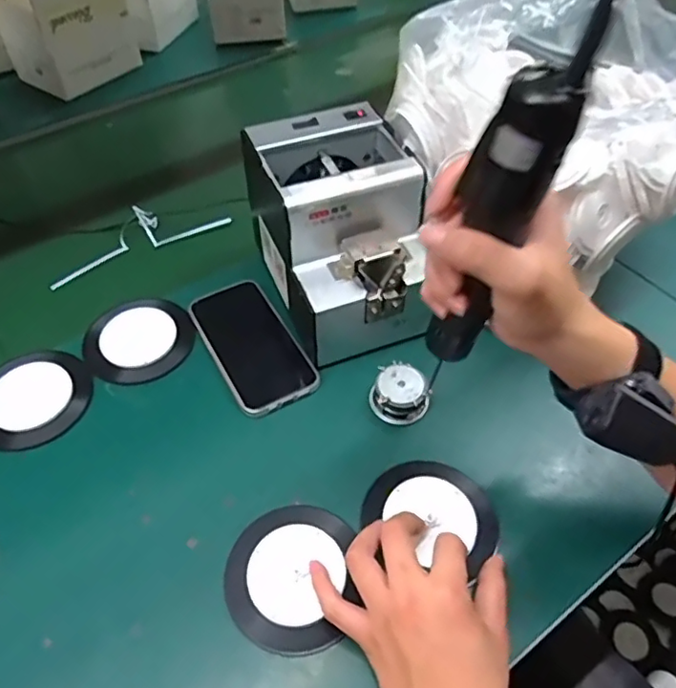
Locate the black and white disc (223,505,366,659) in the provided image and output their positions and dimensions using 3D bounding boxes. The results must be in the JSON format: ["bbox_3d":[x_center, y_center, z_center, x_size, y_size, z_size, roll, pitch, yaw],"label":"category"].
[{"bbox_3d":[-0.033,0.164,0.419,0.091,0.010,0.102,-13,53,-11],"label":"black and white disc"}]

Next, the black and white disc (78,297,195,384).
[{"bbox_3d":[-0.183,-0.005,0.548,0.087,0.012,0.095,0,51,-1],"label":"black and white disc"}]

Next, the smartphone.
[{"bbox_3d":[-0.080,-0.001,0.546,0.075,0.009,0.149,-25,56,-20],"label":"smartphone"}]

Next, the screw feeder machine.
[{"bbox_3d":[0.006,-0.097,0.539,0.126,0.146,0.178,-17,54,-14],"label":"screw feeder machine"}]

